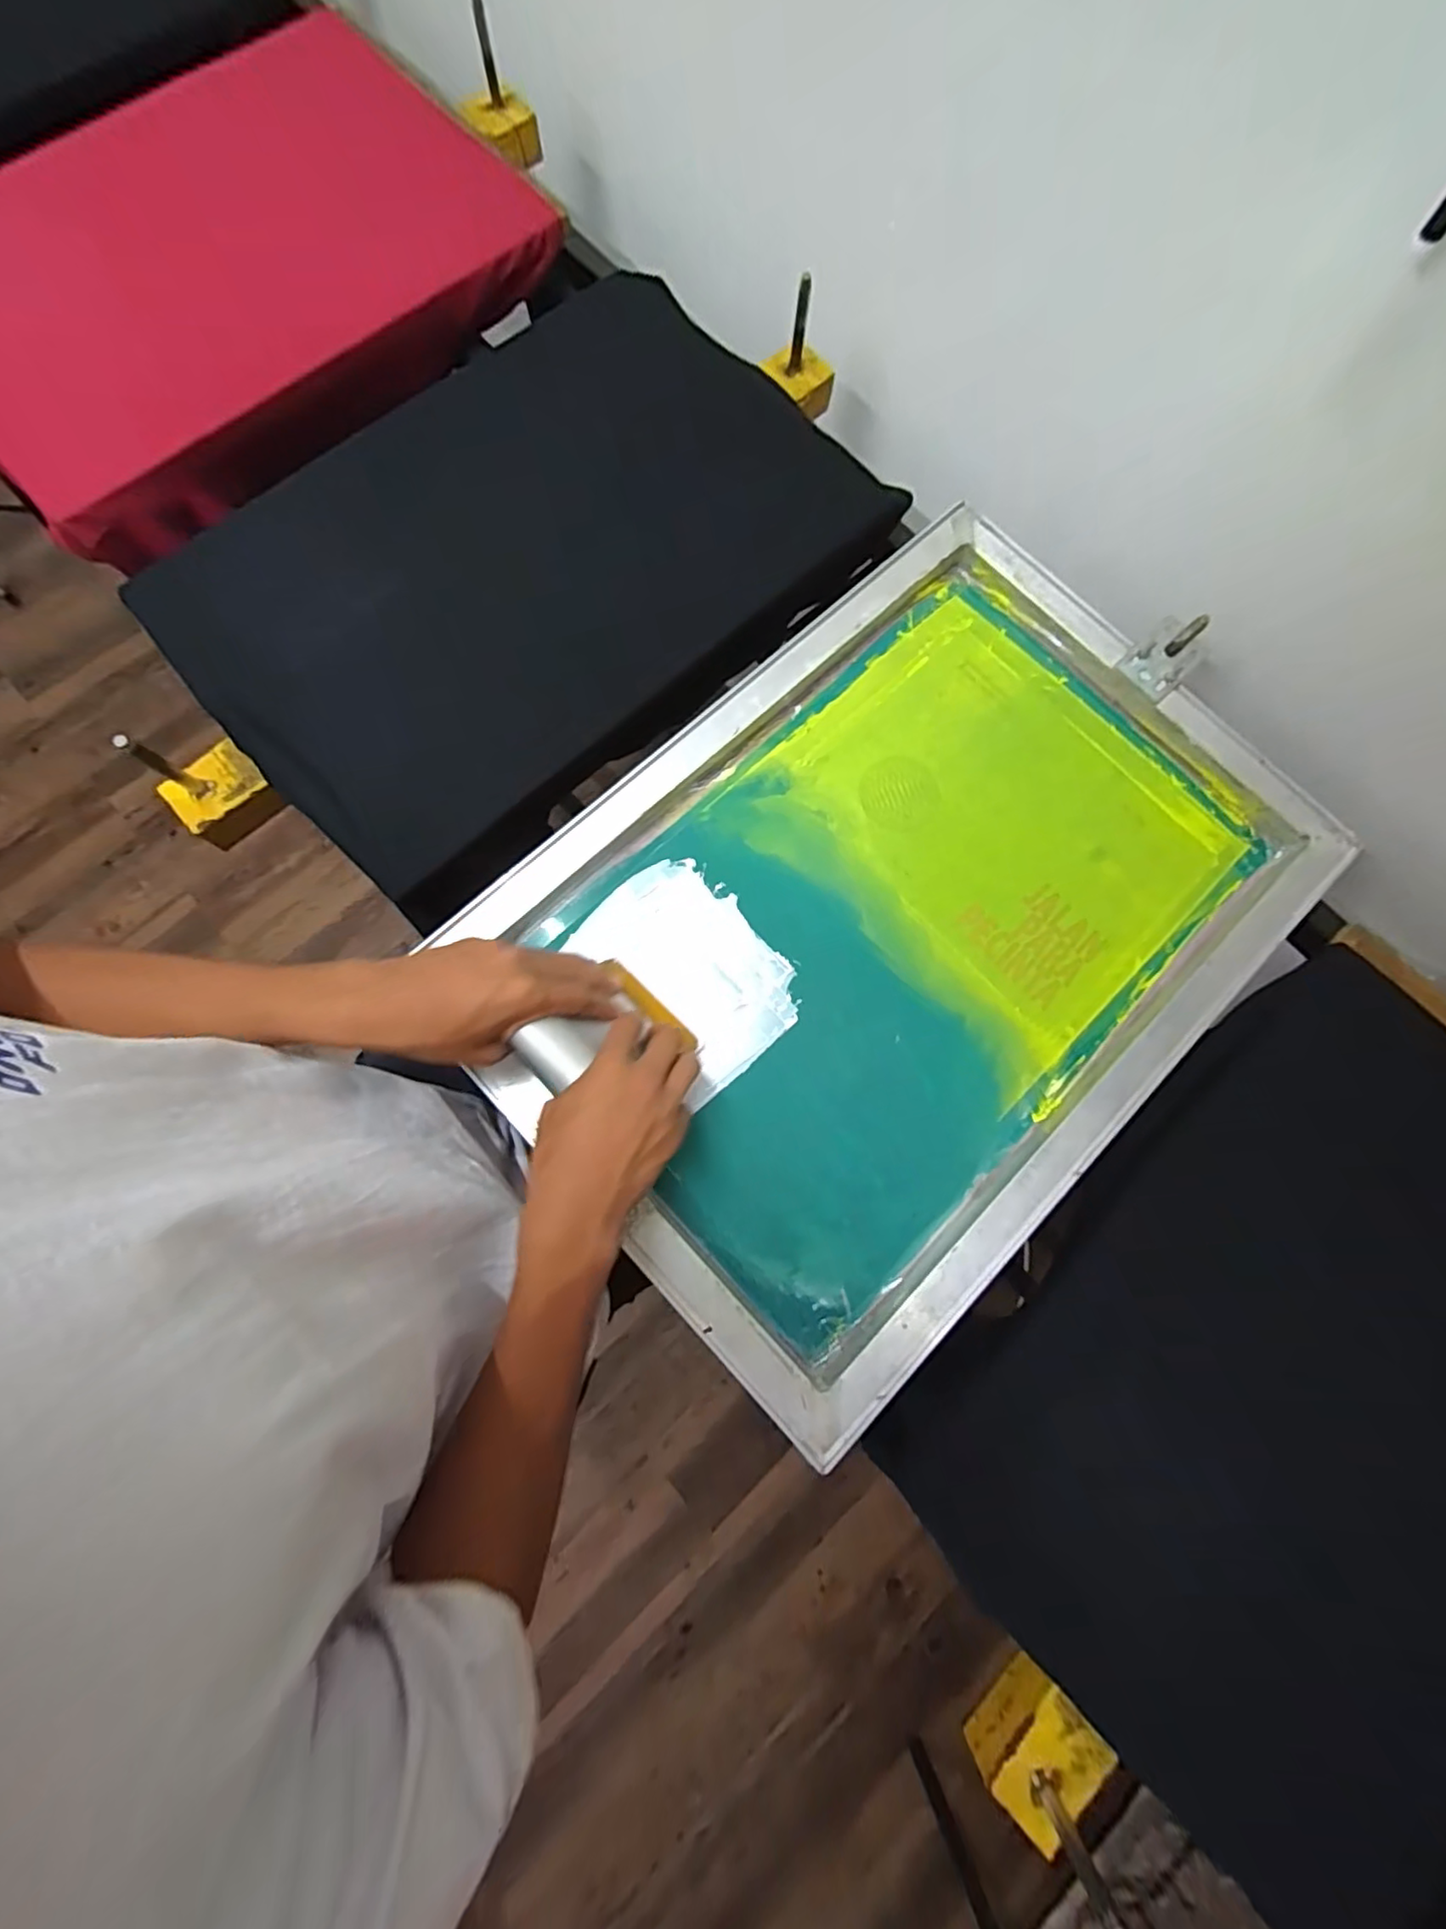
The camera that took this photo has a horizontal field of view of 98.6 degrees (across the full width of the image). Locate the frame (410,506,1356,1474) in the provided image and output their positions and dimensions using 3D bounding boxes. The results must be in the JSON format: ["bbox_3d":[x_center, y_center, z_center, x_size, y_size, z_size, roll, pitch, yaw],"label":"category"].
[{"bbox_3d":[0.143,-0.043,0.512,0.644,0.038,0.462,-43,81,-10],"label":"frame"}]

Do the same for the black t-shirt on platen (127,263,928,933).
[{"bbox_3d":[-0.175,-0.396,0.574,0.622,0.041,0.432,-42,84,-8],"label":"black t-shirt on platen"}]

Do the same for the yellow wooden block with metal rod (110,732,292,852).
[{"bbox_3d":[-0.444,-0.157,0.527,0.076,0.100,0.061,-39,83,-8],"label":"yellow wooden block with metal rod"}]

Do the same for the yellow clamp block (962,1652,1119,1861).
[{"bbox_3d":[0.222,0.552,0.439,0.056,0.047,0.077,43,80,8],"label":"yellow clamp block"}]

